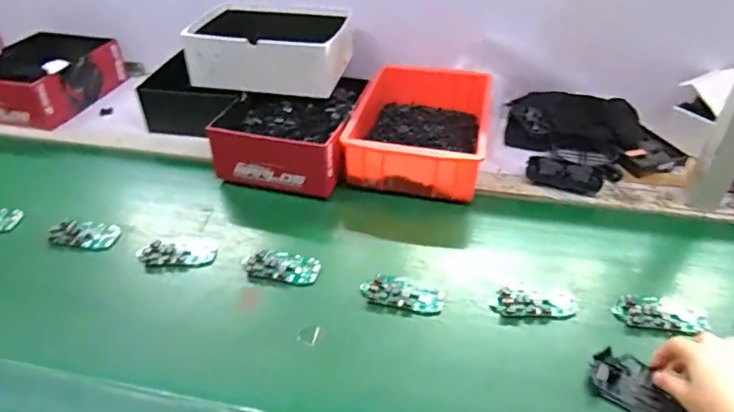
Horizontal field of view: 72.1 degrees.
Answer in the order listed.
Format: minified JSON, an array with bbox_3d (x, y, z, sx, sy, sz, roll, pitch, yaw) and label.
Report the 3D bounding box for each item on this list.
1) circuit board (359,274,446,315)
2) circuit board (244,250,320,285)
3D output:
[{"bbox_3d":[0.044,0.103,0.609,0.099,0.011,0.045,8,40,11],"label":"circuit board"},{"bbox_3d":[-0.110,0.076,0.648,0.100,0.013,0.046,6,39,9],"label":"circuit board"}]

